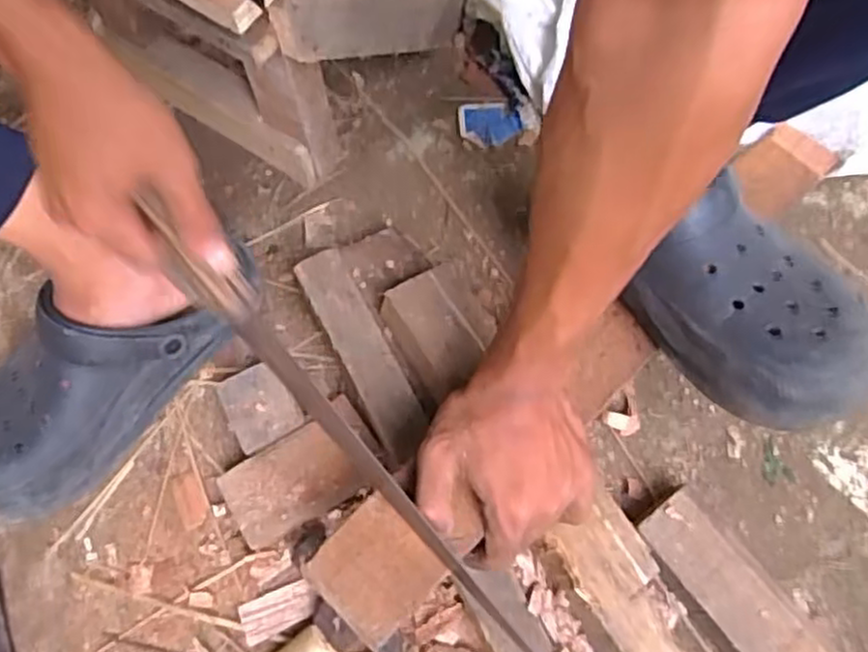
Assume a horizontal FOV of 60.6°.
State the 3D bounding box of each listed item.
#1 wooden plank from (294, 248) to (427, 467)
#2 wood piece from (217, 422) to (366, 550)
[{"bbox_3d":[-0.056,0.021,0.574,0.041,0.017,0.177,-26,70,-11],"label":"wooden plank"},{"bbox_3d":[-0.107,0.119,0.559,0.091,0.031,0.063,-29,70,-7],"label":"wood piece"}]

